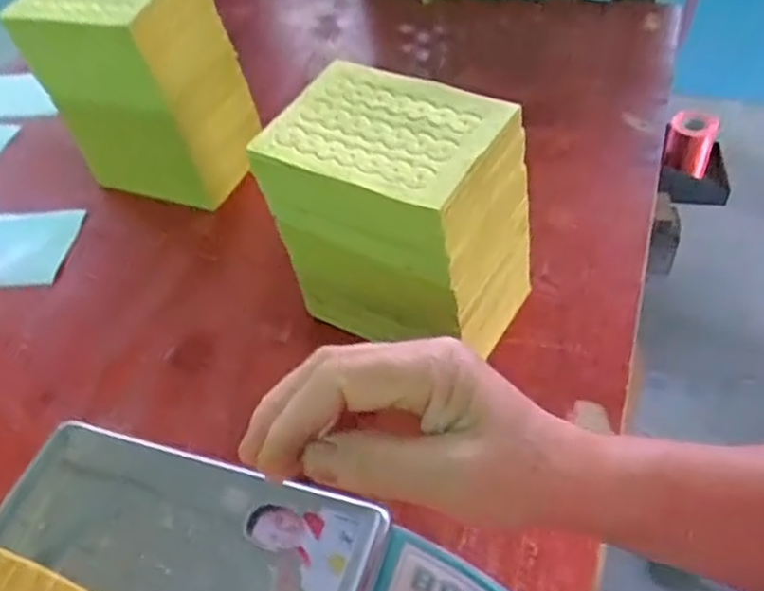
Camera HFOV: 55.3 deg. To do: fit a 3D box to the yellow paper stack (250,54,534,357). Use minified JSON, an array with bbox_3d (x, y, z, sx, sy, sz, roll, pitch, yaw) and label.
[{"bbox_3d":[0.014,-0.063,0.575,0.175,0.173,0.122,21,53,23],"label":"yellow paper stack"}]

